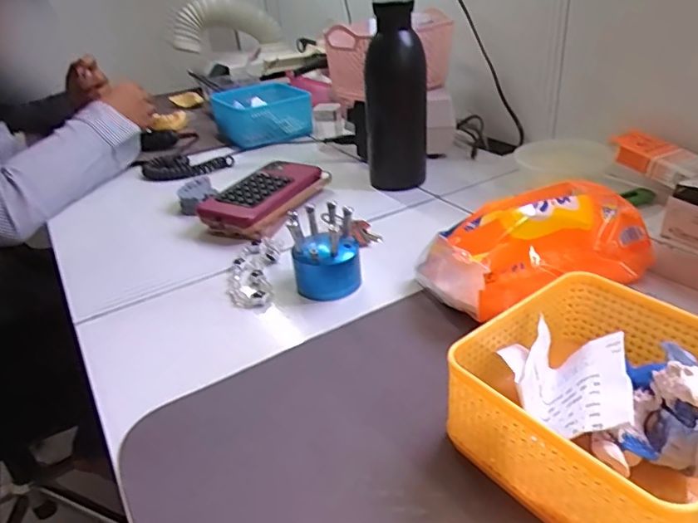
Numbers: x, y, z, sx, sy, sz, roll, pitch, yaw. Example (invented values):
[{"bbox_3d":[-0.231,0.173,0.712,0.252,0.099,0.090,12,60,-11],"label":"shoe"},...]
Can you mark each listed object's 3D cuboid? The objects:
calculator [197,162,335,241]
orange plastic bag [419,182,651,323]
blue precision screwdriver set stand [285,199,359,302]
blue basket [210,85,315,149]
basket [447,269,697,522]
[{"bbox_3d":[-0.095,-0.077,0.617,0.080,0.034,0.156,12,34,28],"label":"calculator"},{"bbox_3d":[0.150,-0.018,0.434,0.171,0.064,0.093,-17,33,-17],"label":"orange plastic bag"},{"bbox_3d":[-0.020,-0.010,0.466,0.060,0.067,0.057,-7,32,0],"label":"blue precision screwdriver set stand"},{"bbox_3d":[-0.143,-0.245,0.875,0.132,0.063,0.134,-22,33,-26],"label":"blue basket"},{"bbox_3d":[0.142,0.076,0.291,0.137,0.065,0.133,-26,37,-28],"label":"basket"}]

